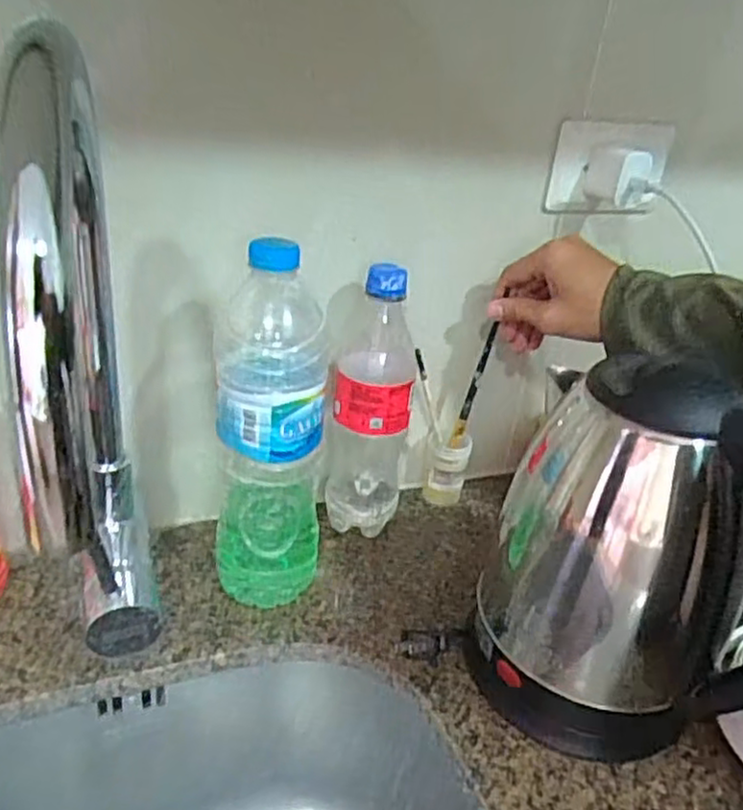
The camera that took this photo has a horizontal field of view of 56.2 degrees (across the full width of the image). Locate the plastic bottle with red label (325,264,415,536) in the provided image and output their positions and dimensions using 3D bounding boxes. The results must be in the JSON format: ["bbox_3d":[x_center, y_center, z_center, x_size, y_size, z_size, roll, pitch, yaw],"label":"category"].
[{"bbox_3d":[0.000,-0.001,0.585,0.066,0.239,0.075,7,29,0],"label":"plastic bottle with red label"}]

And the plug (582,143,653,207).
[{"bbox_3d":[0.199,-0.186,0.565,0.032,0.042,0.043,-7,31,-23],"label":"plug"}]

